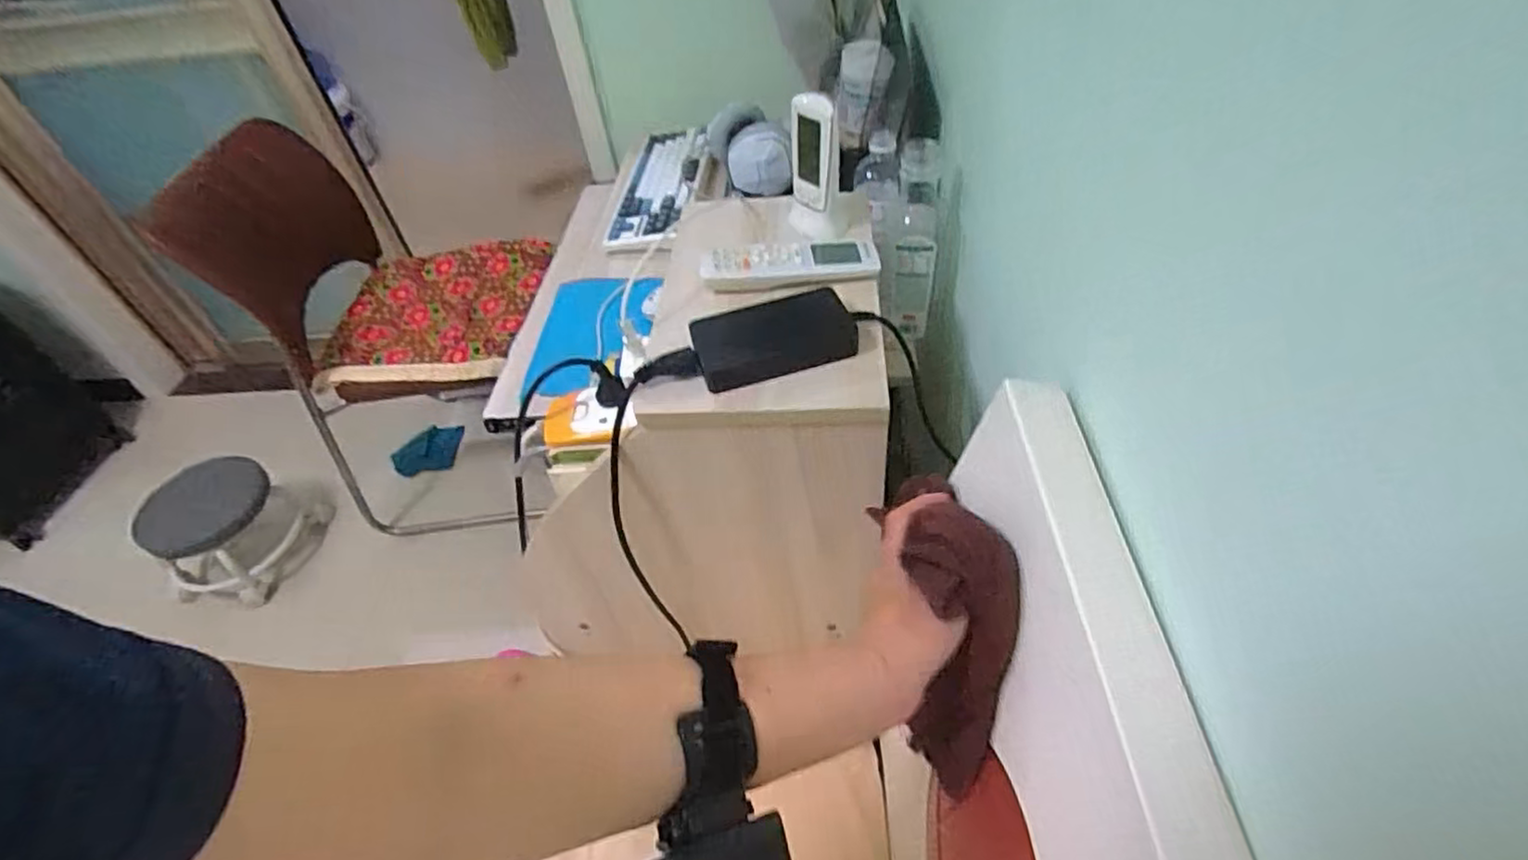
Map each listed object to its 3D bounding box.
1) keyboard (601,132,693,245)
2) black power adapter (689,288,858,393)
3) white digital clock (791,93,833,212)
[{"bbox_3d":[-0.180,-0.419,1.162,0.117,0.033,0.377,-2,48,5],"label":"keyboard"},{"bbox_3d":[0.009,-0.076,0.559,0.129,0.024,0.072,-18,48,-9],"label":"black power adapter"},{"bbox_3d":[0.046,-0.261,0.643,0.042,0.096,0.039,-2,48,5],"label":"white digital clock"}]

